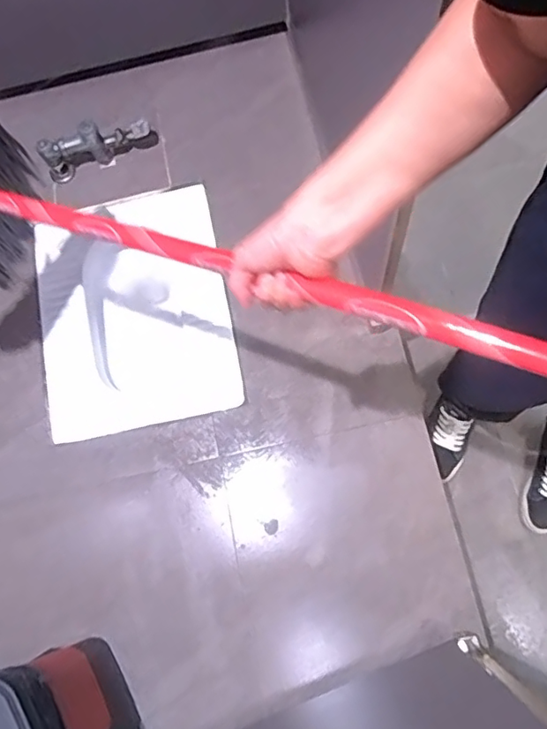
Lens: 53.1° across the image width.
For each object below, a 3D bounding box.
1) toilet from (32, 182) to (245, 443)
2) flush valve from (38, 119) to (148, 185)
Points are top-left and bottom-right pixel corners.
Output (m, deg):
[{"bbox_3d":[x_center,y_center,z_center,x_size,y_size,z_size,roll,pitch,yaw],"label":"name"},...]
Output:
[{"bbox_3d":[-0.312,-0.118,1.292,0.425,0.187,0.557,-13,74,3],"label":"toilet"},{"bbox_3d":[-0.425,-0.522,1.311,0.272,0.107,0.060,-21,73,1],"label":"flush valve"}]

